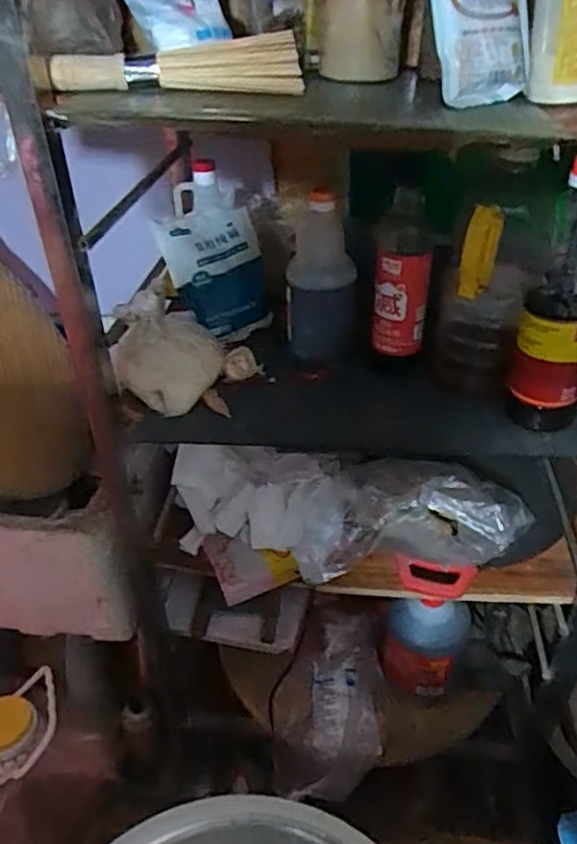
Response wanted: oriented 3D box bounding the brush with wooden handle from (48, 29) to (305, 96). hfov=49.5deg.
[{"bbox_3d":[-0.100,-0.318,0.567,0.217,0.041,0.041,-6,37,-1],"label":"brush with wooden handle"}]

